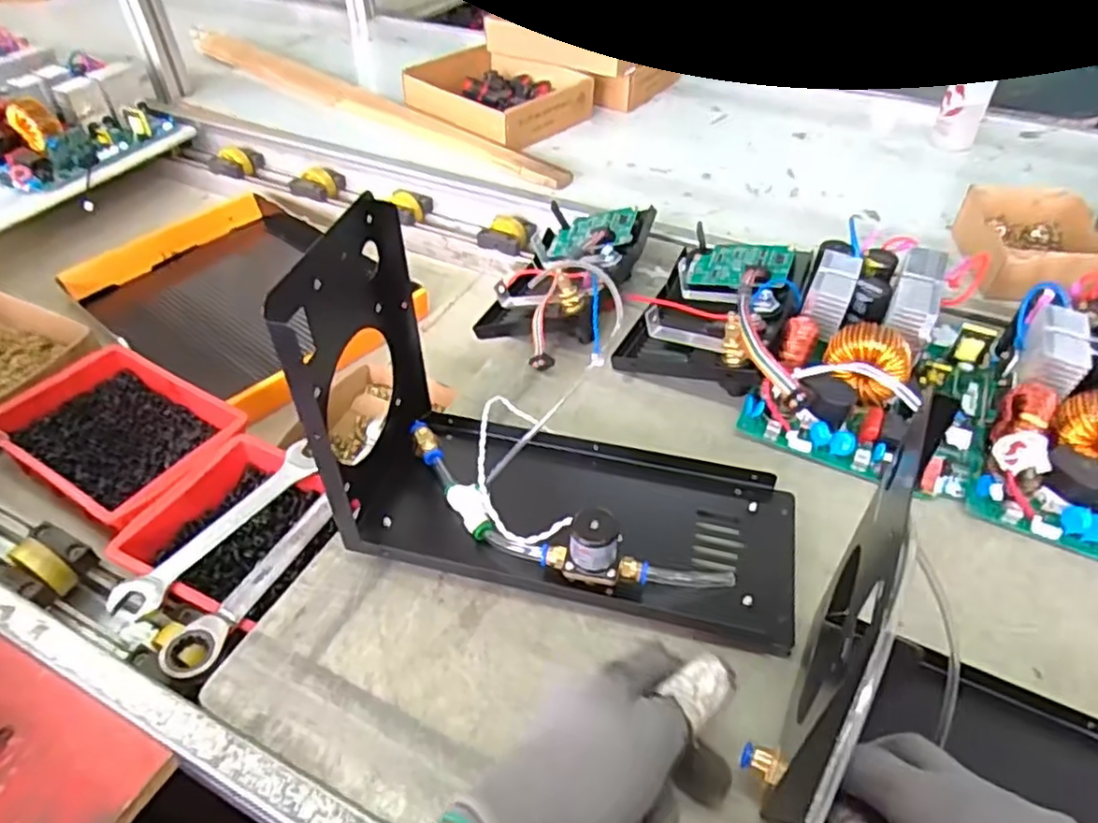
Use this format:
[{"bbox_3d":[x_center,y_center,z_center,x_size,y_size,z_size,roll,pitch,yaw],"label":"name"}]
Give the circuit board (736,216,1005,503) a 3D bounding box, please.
[{"bbox_3d":[0.280,-0.046,0.562,0.169,0.076,0.231,22,50,20],"label":"circuit board"}]

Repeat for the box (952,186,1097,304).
[{"bbox_3d":[0.487,-0.165,0.688,0.126,0.057,0.154,12,47,12],"label":"box"}]

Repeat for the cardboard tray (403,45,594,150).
[{"bbox_3d":[-0.076,-0.457,0.989,0.234,0.046,0.198,32,54,27],"label":"cardboard tray"}]

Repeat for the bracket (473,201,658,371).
[{"bbox_3d":[0.018,-0.133,0.657,0.130,0.060,0.224,14,48,13],"label":"bracket"}]

